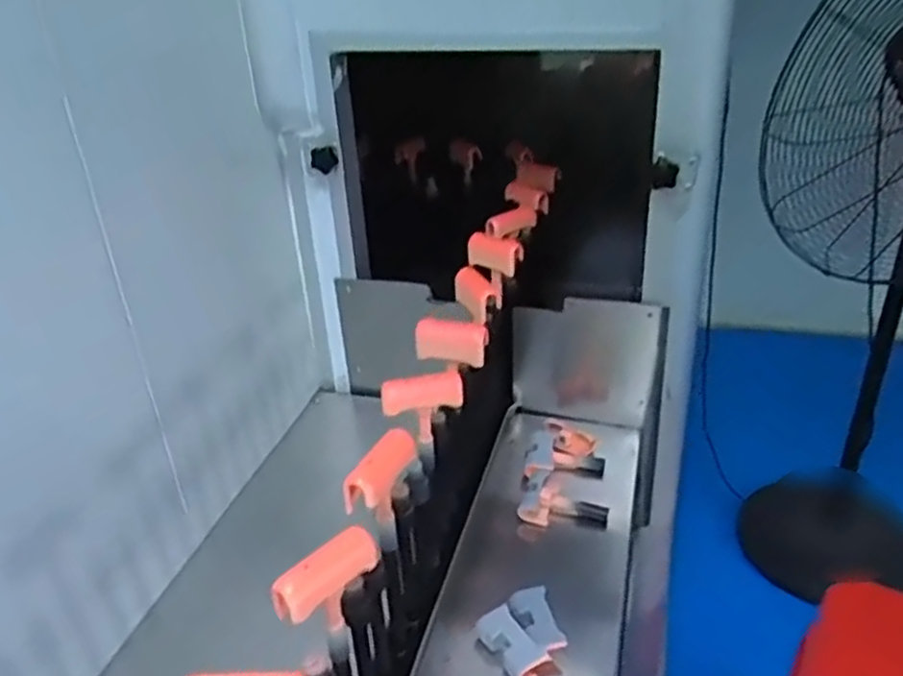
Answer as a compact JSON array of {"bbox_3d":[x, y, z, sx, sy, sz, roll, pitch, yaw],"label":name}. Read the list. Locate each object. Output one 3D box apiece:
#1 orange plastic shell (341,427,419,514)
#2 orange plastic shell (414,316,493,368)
[{"bbox_3d":[-0.058,0.109,0.635,0.029,0.034,0.085,8,32,25],"label":"orange plastic shell"},{"bbox_3d":[0.000,0.003,0.817,0.075,0.046,0.034,-1,29,11],"label":"orange plastic shell"}]

